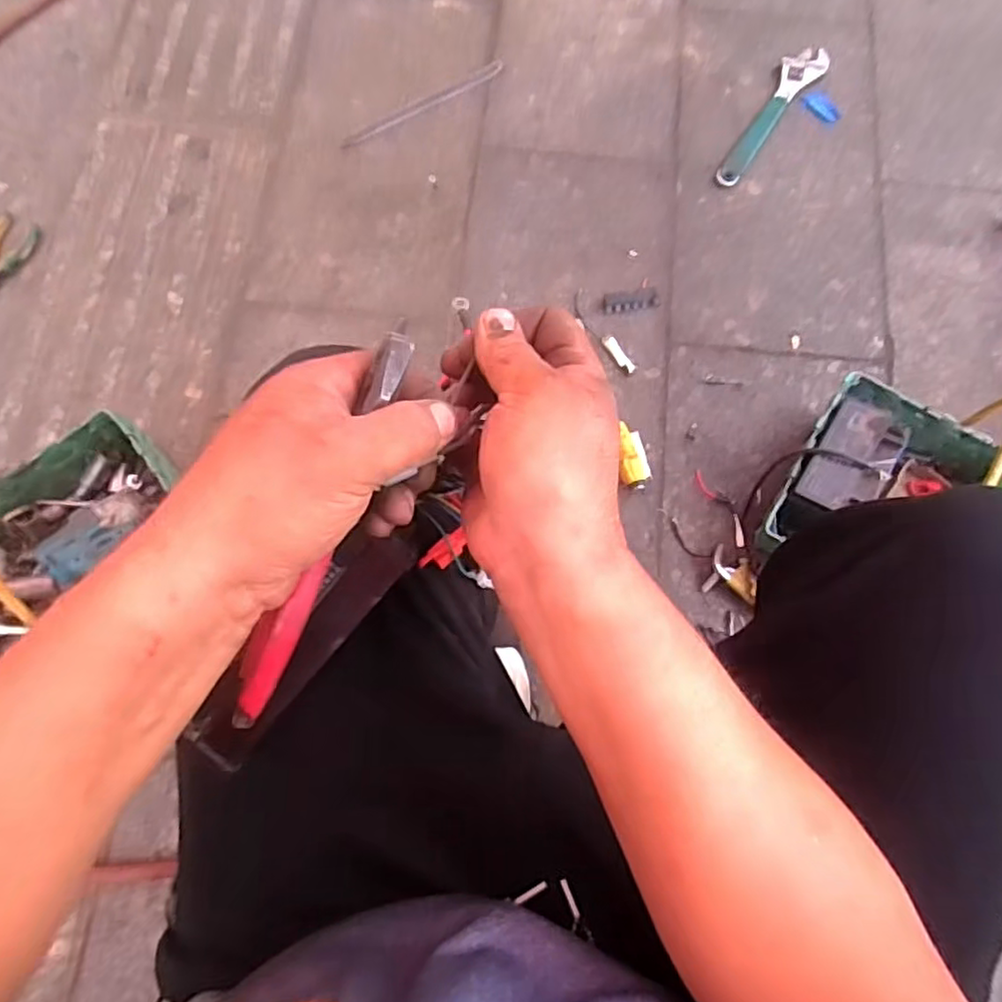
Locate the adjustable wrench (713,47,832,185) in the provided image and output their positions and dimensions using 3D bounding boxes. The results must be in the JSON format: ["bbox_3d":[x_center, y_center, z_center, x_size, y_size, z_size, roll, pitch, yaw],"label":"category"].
[{"bbox_3d":[0.412,-0.592,1.031,0.057,0.020,0.280,34,77,9],"label":"adjustable wrench"}]

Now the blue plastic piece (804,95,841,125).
[{"bbox_3d":[0.495,-0.608,1.040,0.064,0.008,0.028,40,78,11],"label":"blue plastic piece"}]

